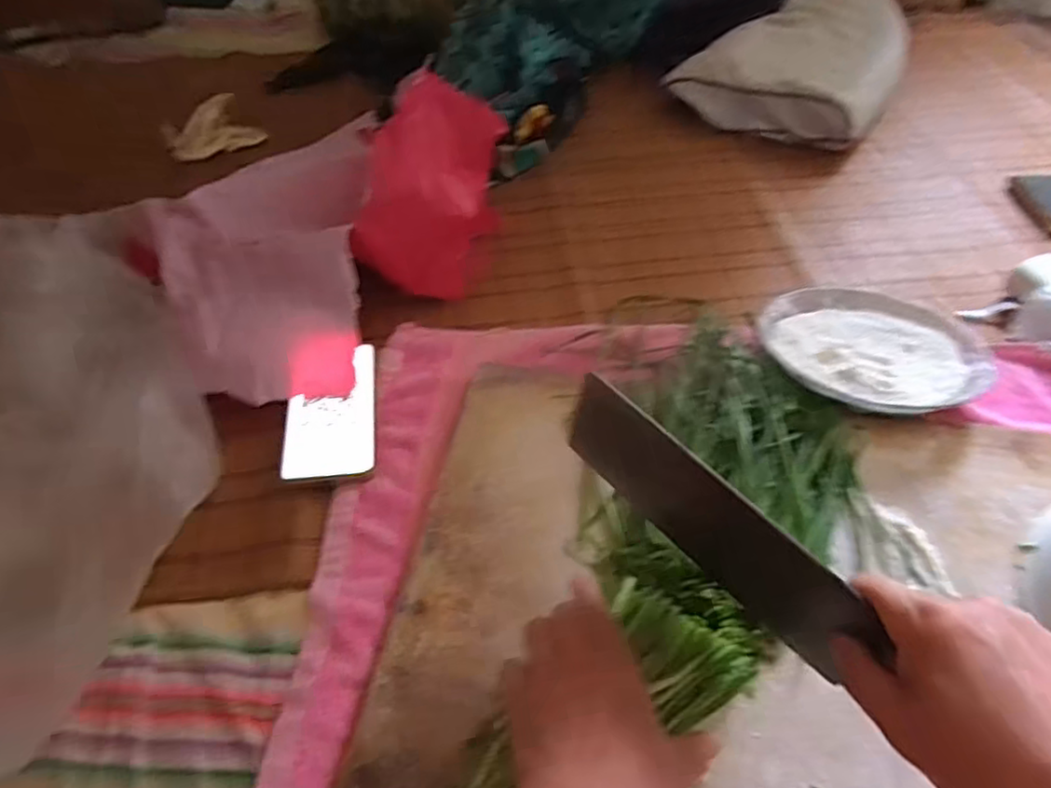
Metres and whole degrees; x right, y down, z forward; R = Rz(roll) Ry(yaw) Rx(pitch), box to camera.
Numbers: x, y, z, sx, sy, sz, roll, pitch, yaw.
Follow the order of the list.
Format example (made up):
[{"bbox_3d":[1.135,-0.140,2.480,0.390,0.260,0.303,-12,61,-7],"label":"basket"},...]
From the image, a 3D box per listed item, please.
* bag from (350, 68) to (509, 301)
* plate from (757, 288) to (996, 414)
[{"bbox_3d":[-0.096,-0.222,0.694,0.098,0.138,0.237,8,49,6],"label":"bag"},{"bbox_3d":[0.299,-0.047,0.560,0.174,0.032,0.171,0,49,0],"label":"plate"}]

